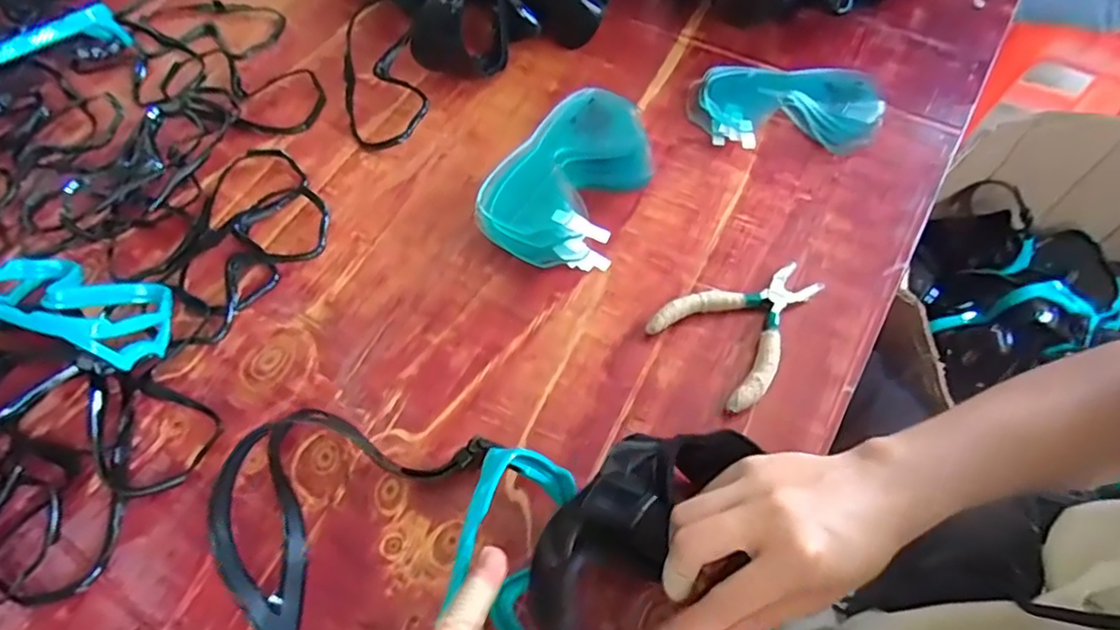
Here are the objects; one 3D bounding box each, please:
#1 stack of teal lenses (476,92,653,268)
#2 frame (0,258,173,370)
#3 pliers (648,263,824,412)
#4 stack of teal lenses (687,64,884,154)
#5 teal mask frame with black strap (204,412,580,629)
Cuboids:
[{"bbox_3d":[0.008,-0.108,0.488,0.109,0.057,0.164,20,64,12],"label":"stack of teal lenses"},{"bbox_3d":[-0.367,-0.012,0.443,0.167,0.069,0.070,17,64,11],"label":"frame"},{"bbox_3d":[0.141,0.005,0.446,0.123,0.016,0.091,-34,66,-15],"label":"pliers"},{"bbox_3d":[0.204,-0.191,0.543,0.157,0.027,0.094,-4,62,0],"label":"stack of teal lenses"},{"bbox_3d":[-0.112,0.145,0.349,0.225,0.069,0.168,6,62,5],"label":"teal mask frame with black strap"}]

